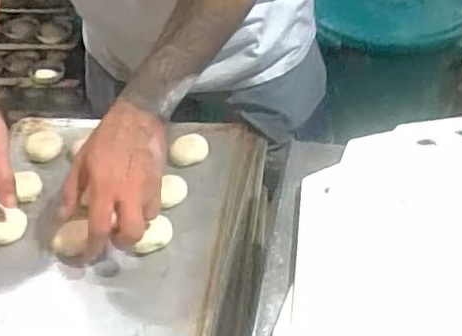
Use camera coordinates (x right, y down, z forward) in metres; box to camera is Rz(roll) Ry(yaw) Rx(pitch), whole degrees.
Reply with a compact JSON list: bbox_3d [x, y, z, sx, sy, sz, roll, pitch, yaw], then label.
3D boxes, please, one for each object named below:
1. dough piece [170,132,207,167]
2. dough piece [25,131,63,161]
[{"bbox_3d":[-0.054,-0.025,0.835,0.047,0.022,0.044,-1,41,1],"label":"dough piece"},{"bbox_3d":[-0.255,-0.034,0.864,0.046,0.025,0.051,-19,44,-18],"label":"dough piece"}]

